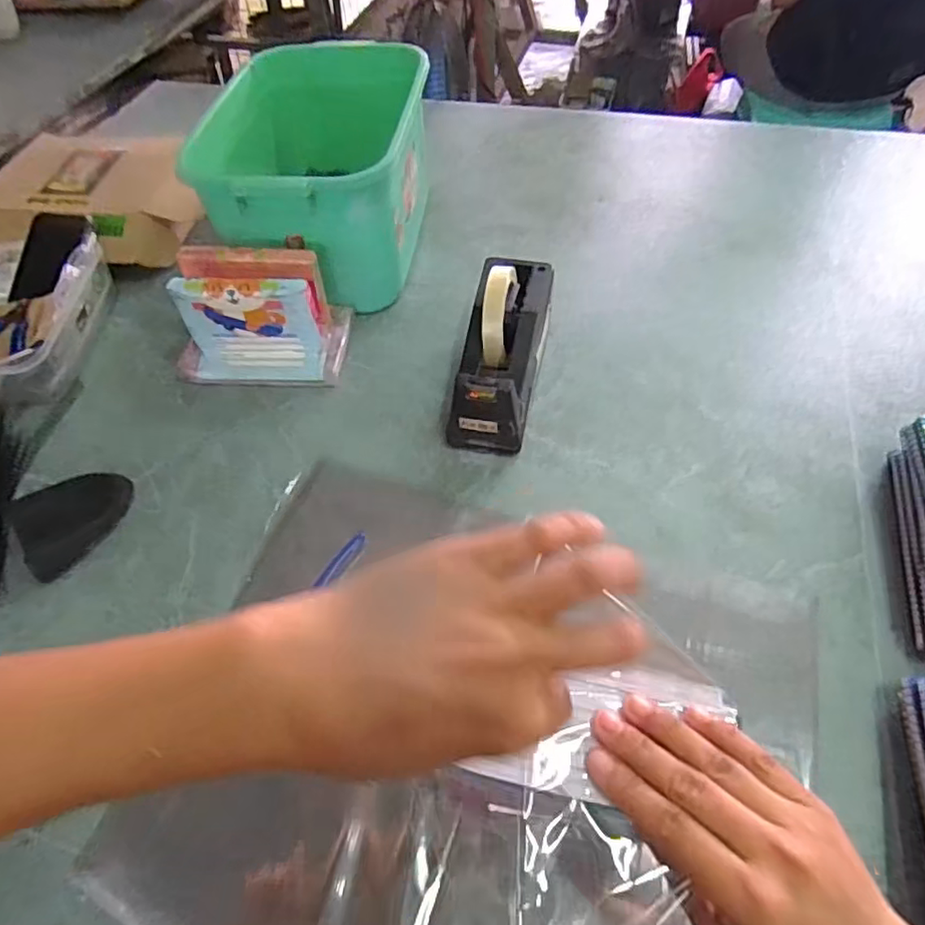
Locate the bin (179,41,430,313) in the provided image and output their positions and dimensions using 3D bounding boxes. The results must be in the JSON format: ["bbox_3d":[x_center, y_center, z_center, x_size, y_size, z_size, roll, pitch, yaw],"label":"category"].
[{"bbox_3d":[-0.164,-0.360,0.787,0.232,0.187,0.350,0,54,5],"label":"bin"}]

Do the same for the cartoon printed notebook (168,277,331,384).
[{"bbox_3d":[-0.228,-0.142,0.662,0.144,0.112,0.022,2,43,5],"label":"cartoon printed notebook"}]

